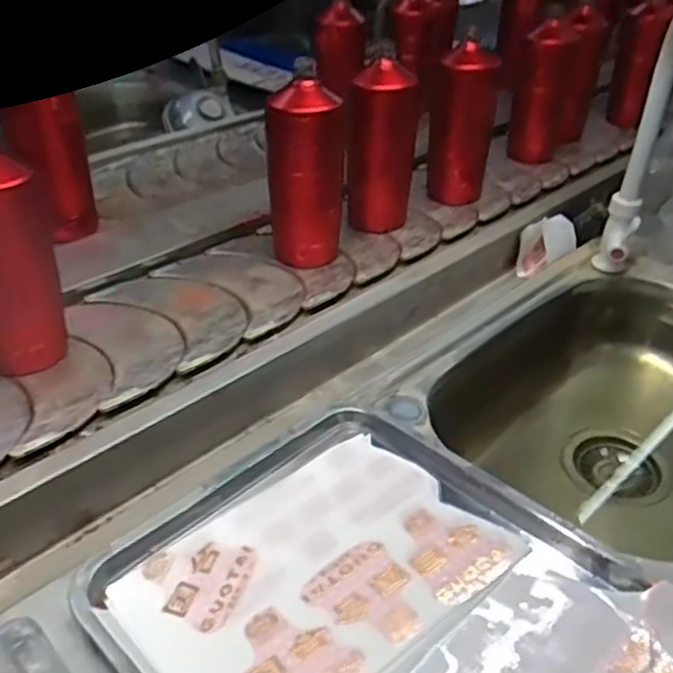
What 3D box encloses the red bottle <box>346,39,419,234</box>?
[{"bbox_3d":[0.054,-0.228,0.848,0.072,0.200,0.064,-26,43,-32],"label":"red bottle"}]

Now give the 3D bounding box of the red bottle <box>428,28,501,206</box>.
[{"bbox_3d":[0.162,-0.279,0.923,0.062,0.202,0.062,-5,36,-8],"label":"red bottle"}]

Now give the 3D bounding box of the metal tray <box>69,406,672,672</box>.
[{"bbox_3d":[0.053,0.188,0.440,0.380,0.023,0.280,29,44,34],"label":"metal tray"}]

